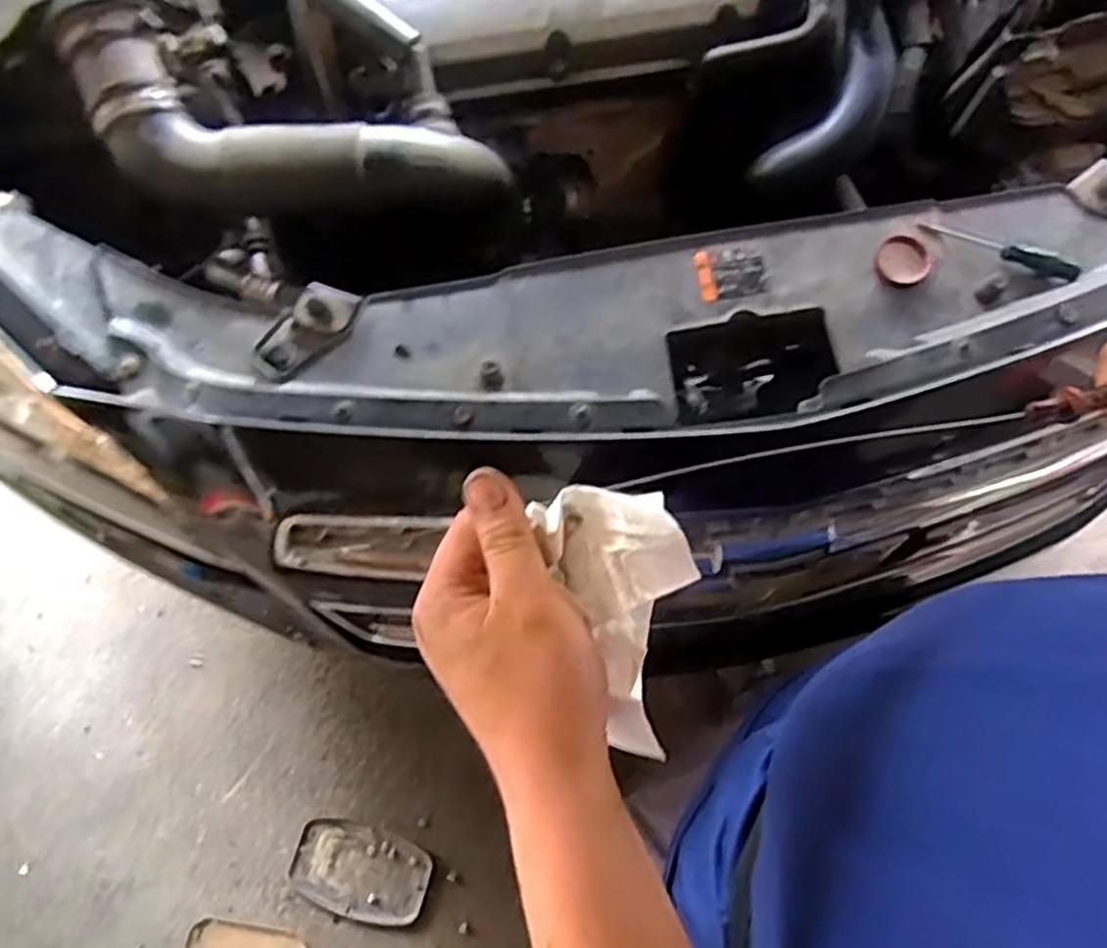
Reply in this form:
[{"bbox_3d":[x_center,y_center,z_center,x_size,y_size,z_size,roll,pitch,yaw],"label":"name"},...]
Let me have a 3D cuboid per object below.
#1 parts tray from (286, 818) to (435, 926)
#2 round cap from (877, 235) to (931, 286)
[{"bbox_3d":[-0.346,0.710,1.380,0.245,0.022,0.146,16,77,4],"label":"parts tray"},{"bbox_3d":[0.298,-0.183,0.658,0.041,0.013,0.046,33,78,7],"label":"round cap"}]

